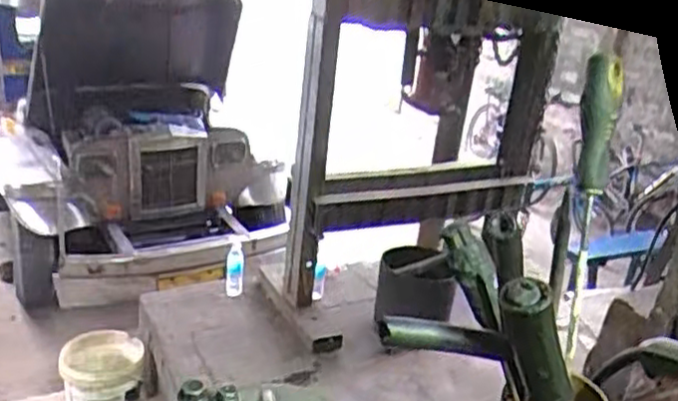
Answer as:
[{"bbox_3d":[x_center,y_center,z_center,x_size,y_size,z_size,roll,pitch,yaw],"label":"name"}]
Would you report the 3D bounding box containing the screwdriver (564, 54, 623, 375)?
[{"bbox_3d":[0.194,0.007,0.574,0.027,0.241,0.026,8,-6,2],"label":"screwdriver"}]

